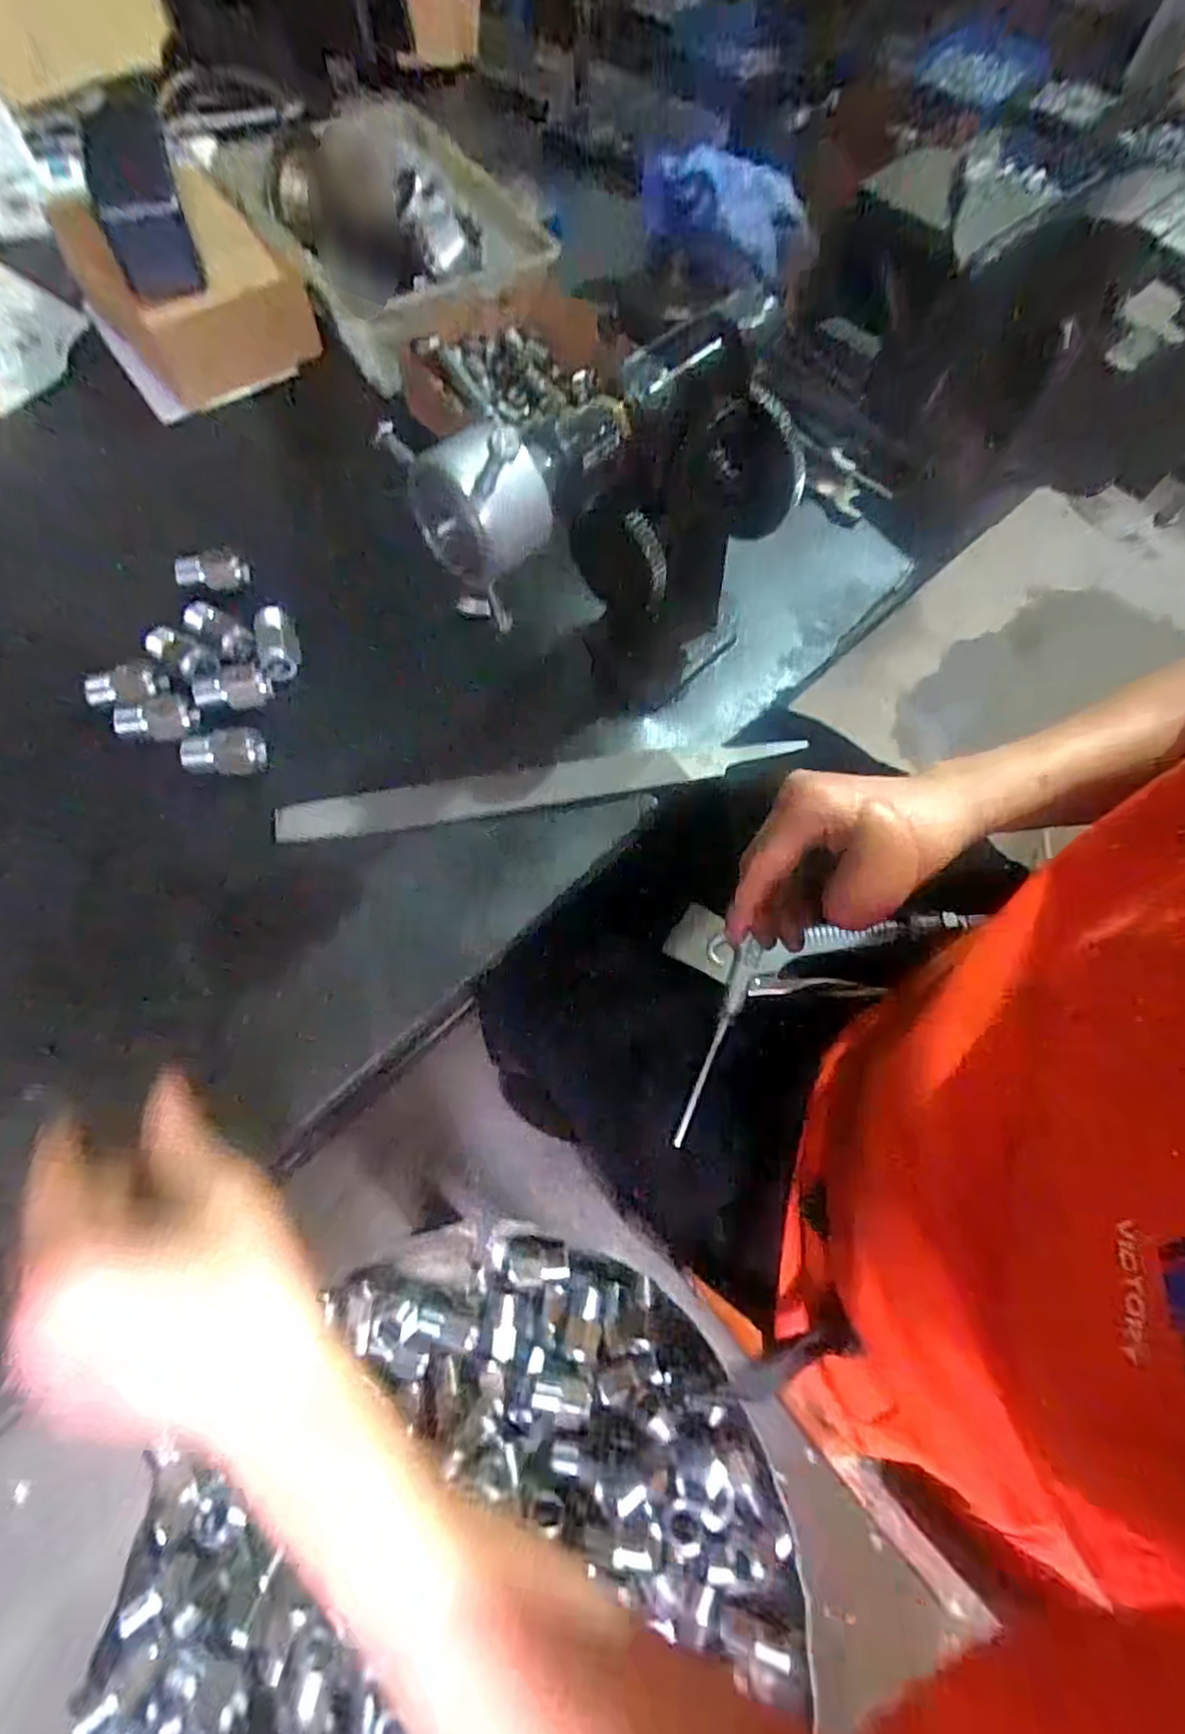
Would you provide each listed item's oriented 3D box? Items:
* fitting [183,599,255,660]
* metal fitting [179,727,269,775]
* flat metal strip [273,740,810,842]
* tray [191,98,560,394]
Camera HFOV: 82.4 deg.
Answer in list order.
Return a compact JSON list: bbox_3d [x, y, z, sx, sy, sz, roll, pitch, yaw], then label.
[{"bbox_3d":[-0.225,-0.144,0.408,0.046,0.014,0.019,34,68,11],"label":"fitting"},{"bbox_3d":[-0.206,-0.065,0.374,0.043,0.020,0.021,-6,66,-6],"label":"metal fitting"},{"bbox_3d":[-0.025,-0.048,0.388,0.297,0.006,0.026,-10,70,-8],"label":"flat metal strip"},{"bbox_3d":[-0.156,-0.486,0.520,0.171,0.064,0.249,-37,73,-18],"label":"tray"}]

